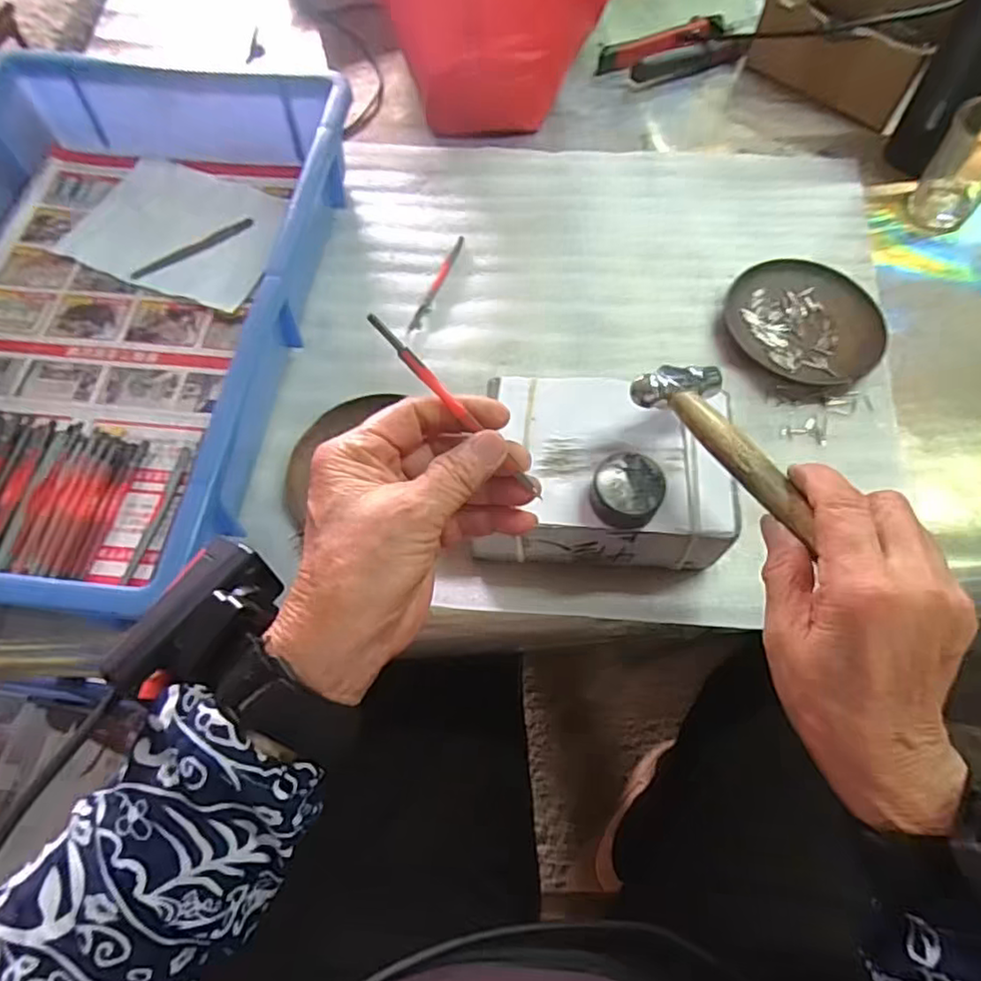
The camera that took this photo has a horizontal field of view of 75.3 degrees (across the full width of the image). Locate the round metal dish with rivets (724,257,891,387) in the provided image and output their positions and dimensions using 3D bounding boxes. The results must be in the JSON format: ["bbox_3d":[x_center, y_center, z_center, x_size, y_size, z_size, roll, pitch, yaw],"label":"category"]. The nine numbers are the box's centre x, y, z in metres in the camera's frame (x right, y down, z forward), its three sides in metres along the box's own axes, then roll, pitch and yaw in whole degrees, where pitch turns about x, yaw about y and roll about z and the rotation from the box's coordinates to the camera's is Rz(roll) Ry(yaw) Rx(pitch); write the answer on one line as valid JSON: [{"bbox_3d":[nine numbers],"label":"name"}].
[{"bbox_3d":[0.235,-0.127,0.478,0.112,0.013,0.108,0,63,-1],"label":"round metal dish with rivets"}]

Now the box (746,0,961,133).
[{"bbox_3d":[0.341,-0.436,0.608,0.155,0.070,0.143,31,66,14],"label":"box"}]

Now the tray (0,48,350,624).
[{"bbox_3d":[-0.267,-0.128,0.432,0.273,0.076,0.426,6,63,2],"label":"tray"}]

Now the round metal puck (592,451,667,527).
[{"bbox_3d":[0.074,0.001,0.345,0.036,0.026,0.034,0,63,-1],"label":"round metal puck"}]

